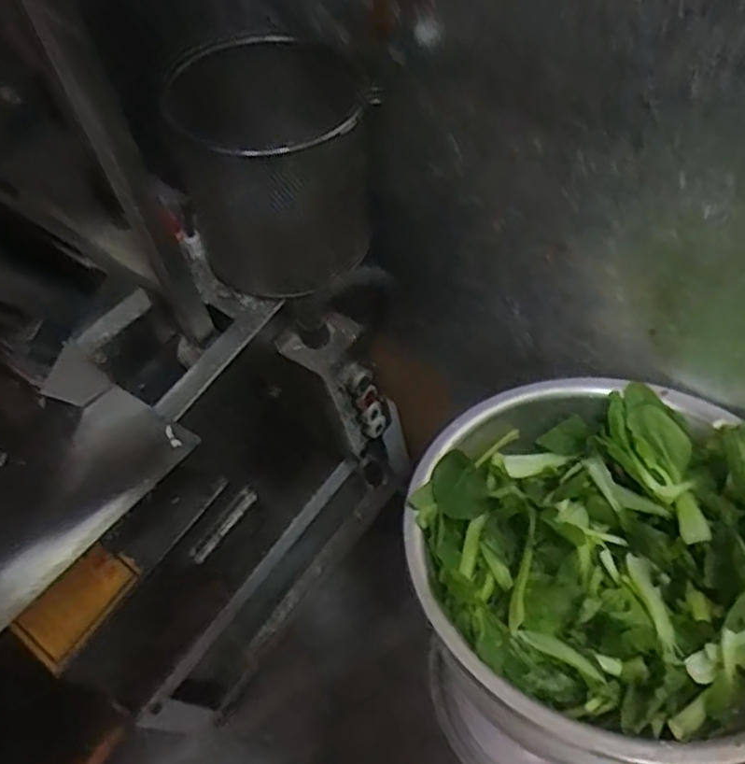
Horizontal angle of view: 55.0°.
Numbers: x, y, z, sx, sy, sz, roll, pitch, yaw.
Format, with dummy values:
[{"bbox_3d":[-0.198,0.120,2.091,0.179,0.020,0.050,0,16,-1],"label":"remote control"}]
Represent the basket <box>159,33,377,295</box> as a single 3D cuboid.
[{"bbox_3d":[-0.088,-0.194,0.684,0.167,0.216,0.180,-16,54,-9],"label":"basket"}]

